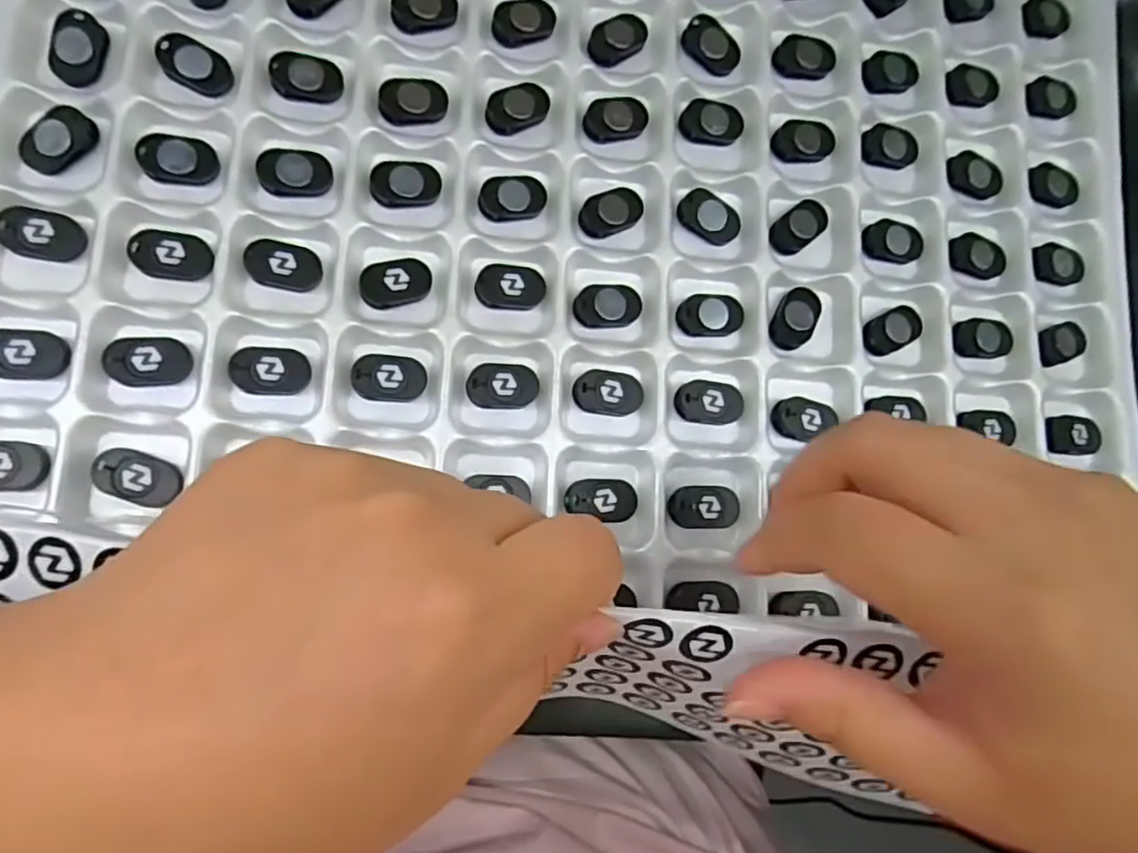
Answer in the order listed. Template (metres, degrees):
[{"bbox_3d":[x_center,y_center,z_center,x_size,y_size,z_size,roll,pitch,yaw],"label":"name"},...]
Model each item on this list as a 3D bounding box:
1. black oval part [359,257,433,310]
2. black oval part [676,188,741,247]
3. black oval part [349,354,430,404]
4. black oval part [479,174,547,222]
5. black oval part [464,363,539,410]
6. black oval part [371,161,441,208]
[{"bbox_3d":[-0.071,-0.059,0.271,0.029,0.006,0.017,-22,86,-12],"label":"black oval part"},{"bbox_3d":[0.063,-0.094,0.299,0.029,0.009,0.019,29,78,-5],"label":"black oval part"},{"bbox_3d":[-0.072,-0.019,0.266,0.027,0.010,0.018,6,81,-9],"label":"black oval part"},{"bbox_3d":[-0.024,-0.099,0.286,0.029,0.009,0.017,-12,84,-11],"label":"black oval part"},{"bbox_3d":[-0.027,-0.017,0.272,0.029,0.004,0.018,0,82,-10],"label":"black oval part"},{"bbox_3d":[-0.068,-0.102,0.277,0.028,0.006,0.017,-5,83,-11],"label":"black oval part"}]

